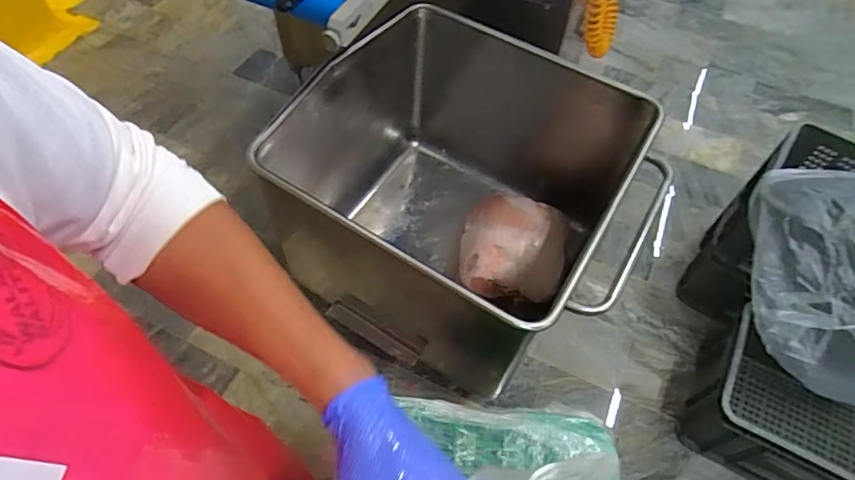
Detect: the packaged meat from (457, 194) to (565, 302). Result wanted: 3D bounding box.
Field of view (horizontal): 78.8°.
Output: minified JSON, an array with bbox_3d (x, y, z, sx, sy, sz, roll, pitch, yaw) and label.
[{"bbox_3d":[0.225,0.003,1.416,0.256,0.149,0.325,9,57,4],"label":"packaged meat"}]

